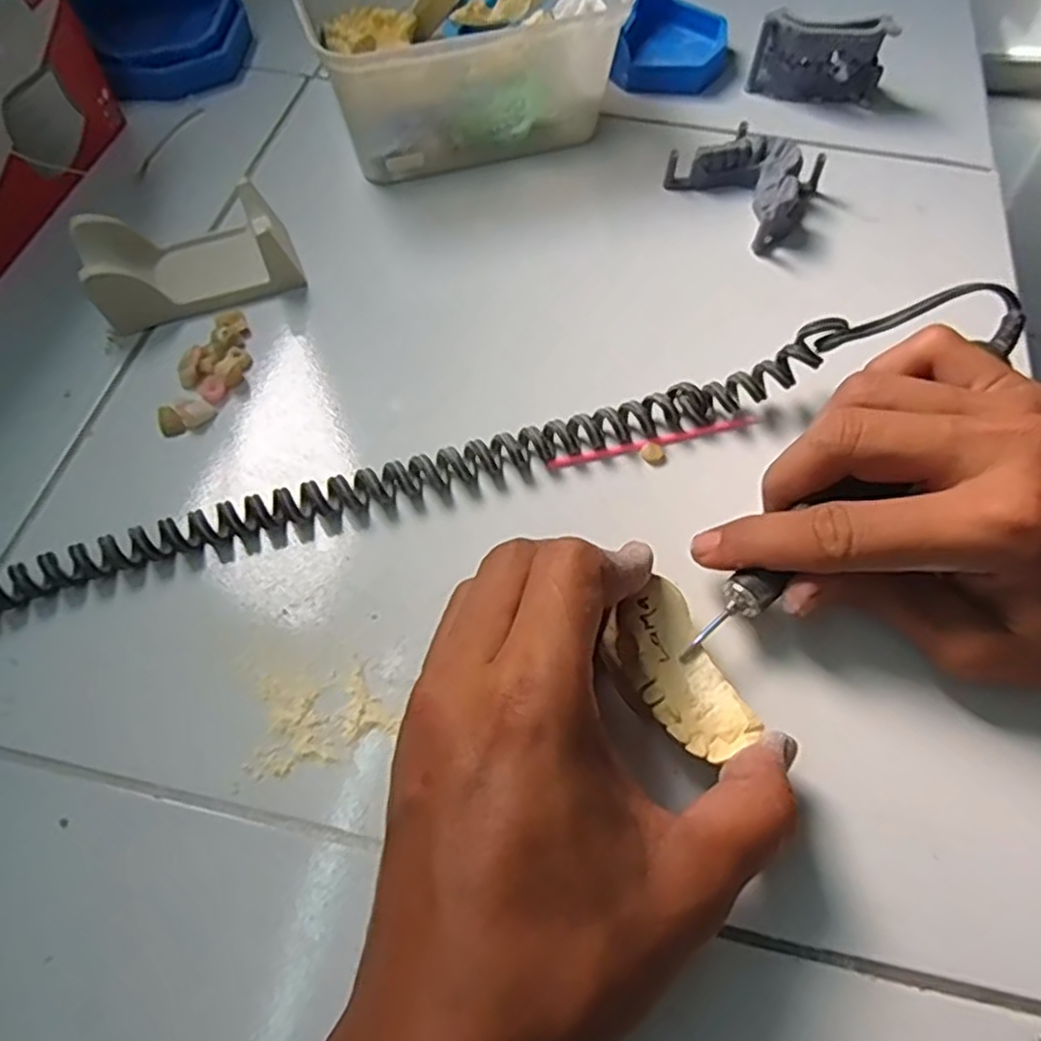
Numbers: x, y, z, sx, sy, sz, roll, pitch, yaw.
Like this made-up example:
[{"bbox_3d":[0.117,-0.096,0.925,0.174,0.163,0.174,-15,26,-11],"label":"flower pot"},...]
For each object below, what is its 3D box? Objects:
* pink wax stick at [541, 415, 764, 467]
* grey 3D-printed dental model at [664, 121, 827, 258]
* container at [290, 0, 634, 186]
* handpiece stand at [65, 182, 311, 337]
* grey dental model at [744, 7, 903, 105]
[{"bbox_3d":[0.057,-0.034,0.313,0.092,0.004,0.006,-12,61,-7],"label":"pink wax stick"},{"bbox_3d":[0.112,-0.175,0.380,0.073,0.025,0.060,24,63,13],"label":"grey 3D-printed dental model"},{"bbox_3d":[-0.038,-0.273,0.408,0.158,0.064,0.157,-15,62,-9],"label":"container"},{"bbox_3d":[-0.154,-0.125,0.344,0.090,0.028,0.048,-20,63,-12],"label":"handpiece stand"},{"bbox_3d":[0.171,-0.262,0.420,0.071,0.044,0.014,8,61,4],"label":"grey dental model"}]

